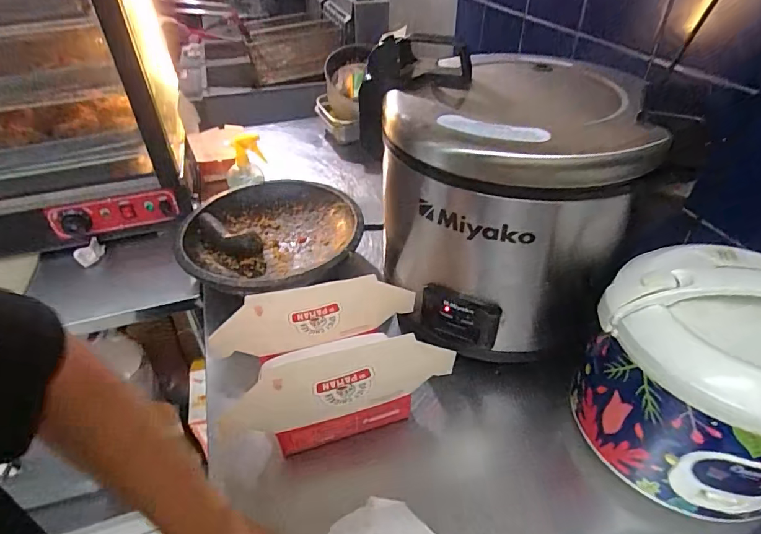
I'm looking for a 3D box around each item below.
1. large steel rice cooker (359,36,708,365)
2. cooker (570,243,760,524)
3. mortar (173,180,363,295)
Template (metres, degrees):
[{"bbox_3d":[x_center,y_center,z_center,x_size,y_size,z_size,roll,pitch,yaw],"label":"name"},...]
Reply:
[{"bbox_3d":[0.174,-0.098,0.670,0.329,0.341,0.347,-10,40,-11],"label":"large steel rice cooker"},{"bbox_3d":[0.363,0.119,0.501,0.203,0.213,0.222,-1,39,1],"label":"cooker"},{"bbox_3d":[-0.209,-0.052,0.889,0.343,0.078,0.335,-8,40,-8],"label":"mortar"}]

